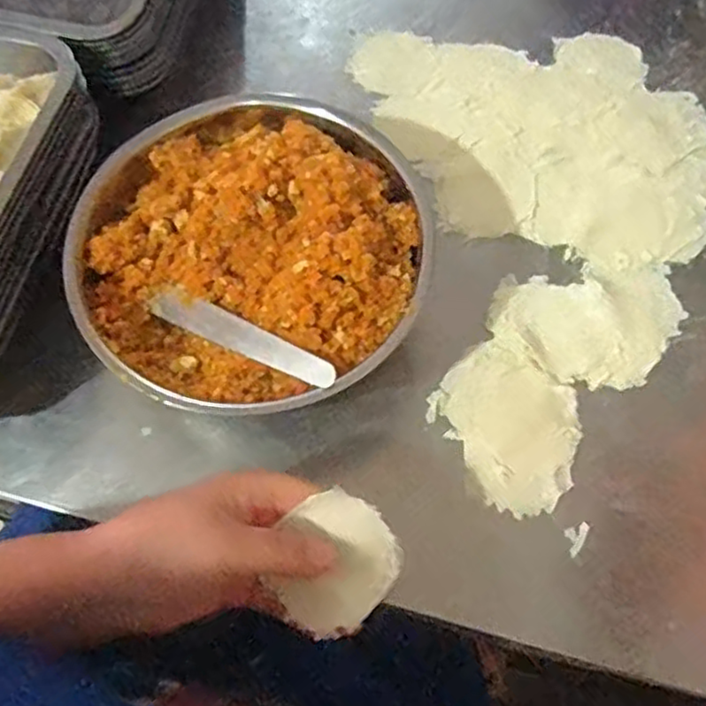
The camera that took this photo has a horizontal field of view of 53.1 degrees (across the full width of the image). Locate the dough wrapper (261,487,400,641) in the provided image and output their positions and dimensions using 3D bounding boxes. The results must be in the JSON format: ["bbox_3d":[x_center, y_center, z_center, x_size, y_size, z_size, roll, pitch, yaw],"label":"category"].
[{"bbox_3d":[-0.010,0.112,0.378,0.062,0.017,0.068,-1,68,1],"label":"dough wrapper"}]

